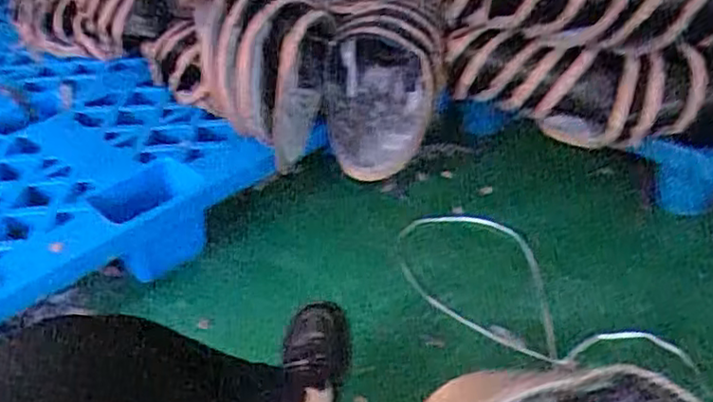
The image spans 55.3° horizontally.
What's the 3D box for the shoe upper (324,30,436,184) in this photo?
[{"bbox_3d":[0.040,-0.158,1.143,0.168,0.252,0.065,-8,24,-10],"label":"shoe upper"}]

